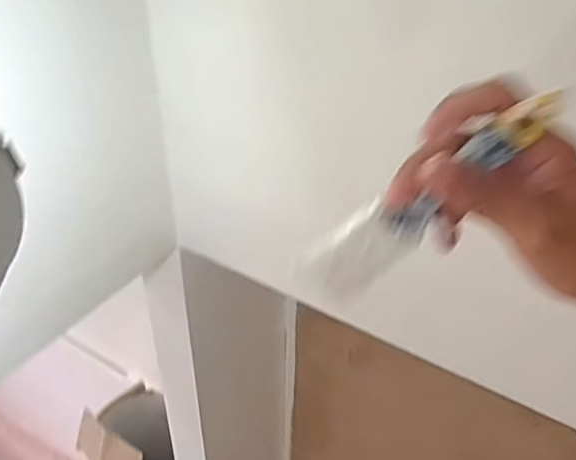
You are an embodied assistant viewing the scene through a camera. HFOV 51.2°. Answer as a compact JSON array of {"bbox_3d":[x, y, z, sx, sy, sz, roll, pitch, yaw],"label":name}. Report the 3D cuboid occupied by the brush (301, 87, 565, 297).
[{"bbox_3d":[0.072,-0.014,0.327,0.037,0.171,0.010,36,35,-19],"label":"brush"}]

